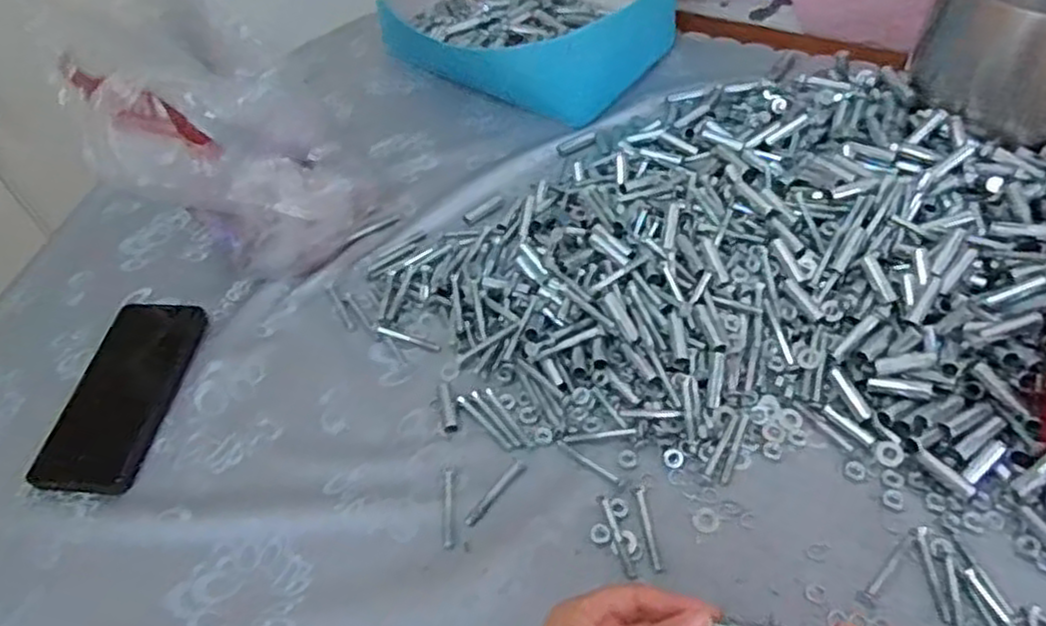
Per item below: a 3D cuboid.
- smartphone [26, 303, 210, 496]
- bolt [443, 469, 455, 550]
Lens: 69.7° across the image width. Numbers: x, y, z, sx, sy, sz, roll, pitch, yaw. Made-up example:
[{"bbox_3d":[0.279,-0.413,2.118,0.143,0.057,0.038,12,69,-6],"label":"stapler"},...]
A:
[{"bbox_3d":[-0.307,0.060,0.578,0.085,0.010,0.163,0,50,6],"label":"smartphone"},{"bbox_3d":[-0.049,0.130,0.500,0.007,0.004,0.055,-5,50,2],"label":"bolt"}]

